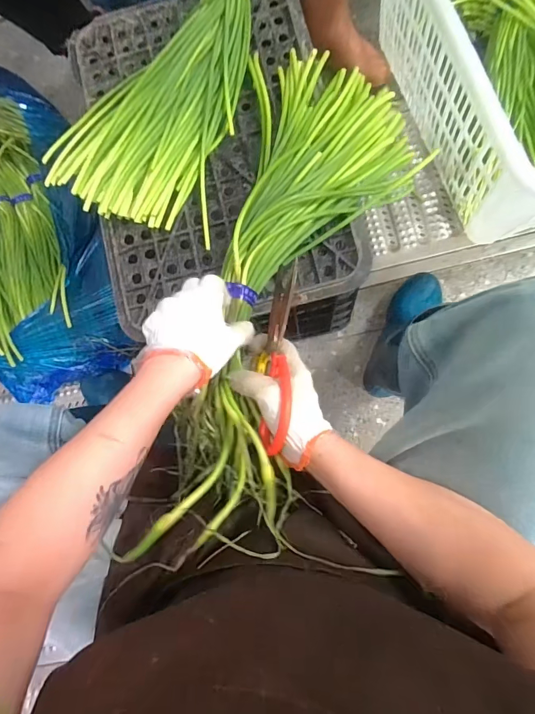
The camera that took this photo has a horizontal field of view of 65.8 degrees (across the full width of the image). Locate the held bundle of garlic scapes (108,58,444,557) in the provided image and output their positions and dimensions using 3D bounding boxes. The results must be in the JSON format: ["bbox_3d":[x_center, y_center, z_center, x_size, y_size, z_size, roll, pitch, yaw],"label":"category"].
[{"bbox_3d":[0.039,-0.083,0.476,0.207,0.079,0.606,13,72,7],"label":"held bundle of garlic scapes"}]

